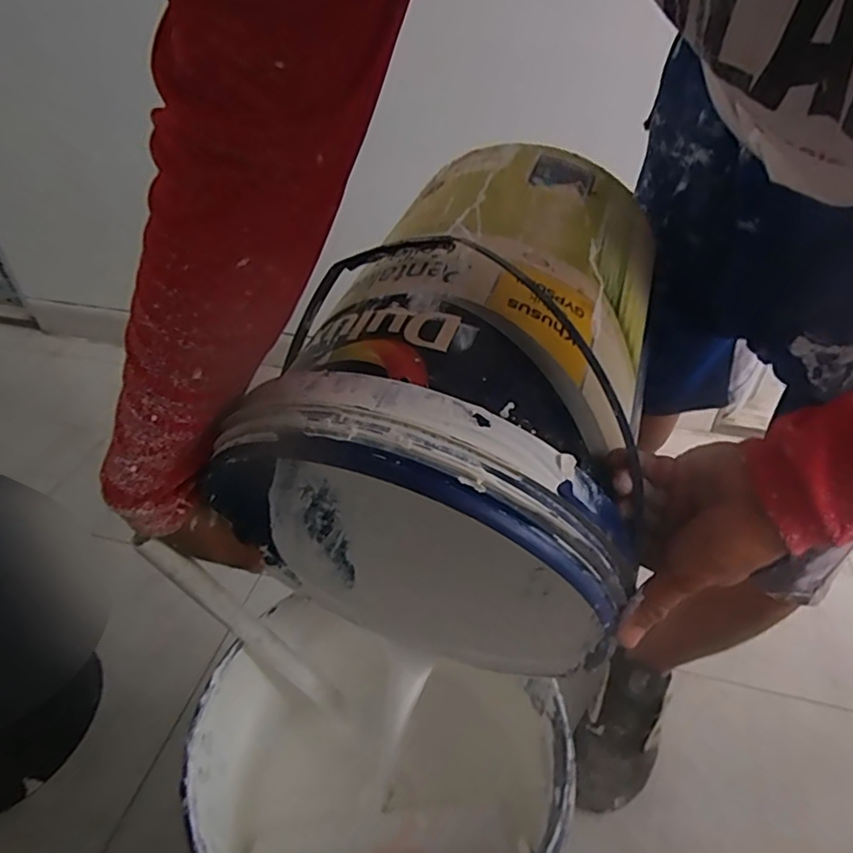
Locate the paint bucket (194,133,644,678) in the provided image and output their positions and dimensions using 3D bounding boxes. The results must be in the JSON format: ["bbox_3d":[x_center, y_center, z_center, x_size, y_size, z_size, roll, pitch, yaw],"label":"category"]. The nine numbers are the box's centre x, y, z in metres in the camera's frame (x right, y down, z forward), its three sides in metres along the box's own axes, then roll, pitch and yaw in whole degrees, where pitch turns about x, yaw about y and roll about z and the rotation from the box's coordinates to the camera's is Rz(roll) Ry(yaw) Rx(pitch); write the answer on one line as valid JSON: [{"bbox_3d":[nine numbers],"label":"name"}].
[{"bbox_3d":[0.015,-0.005,0.491,0.280,0.318,0.340,10,43,10],"label":"paint bucket"}]

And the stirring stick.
[{"bbox_3d":[-0.149,0.186,0.511,0.018,0.295,0.021,-15,39,18],"label":"stirring stick"}]

